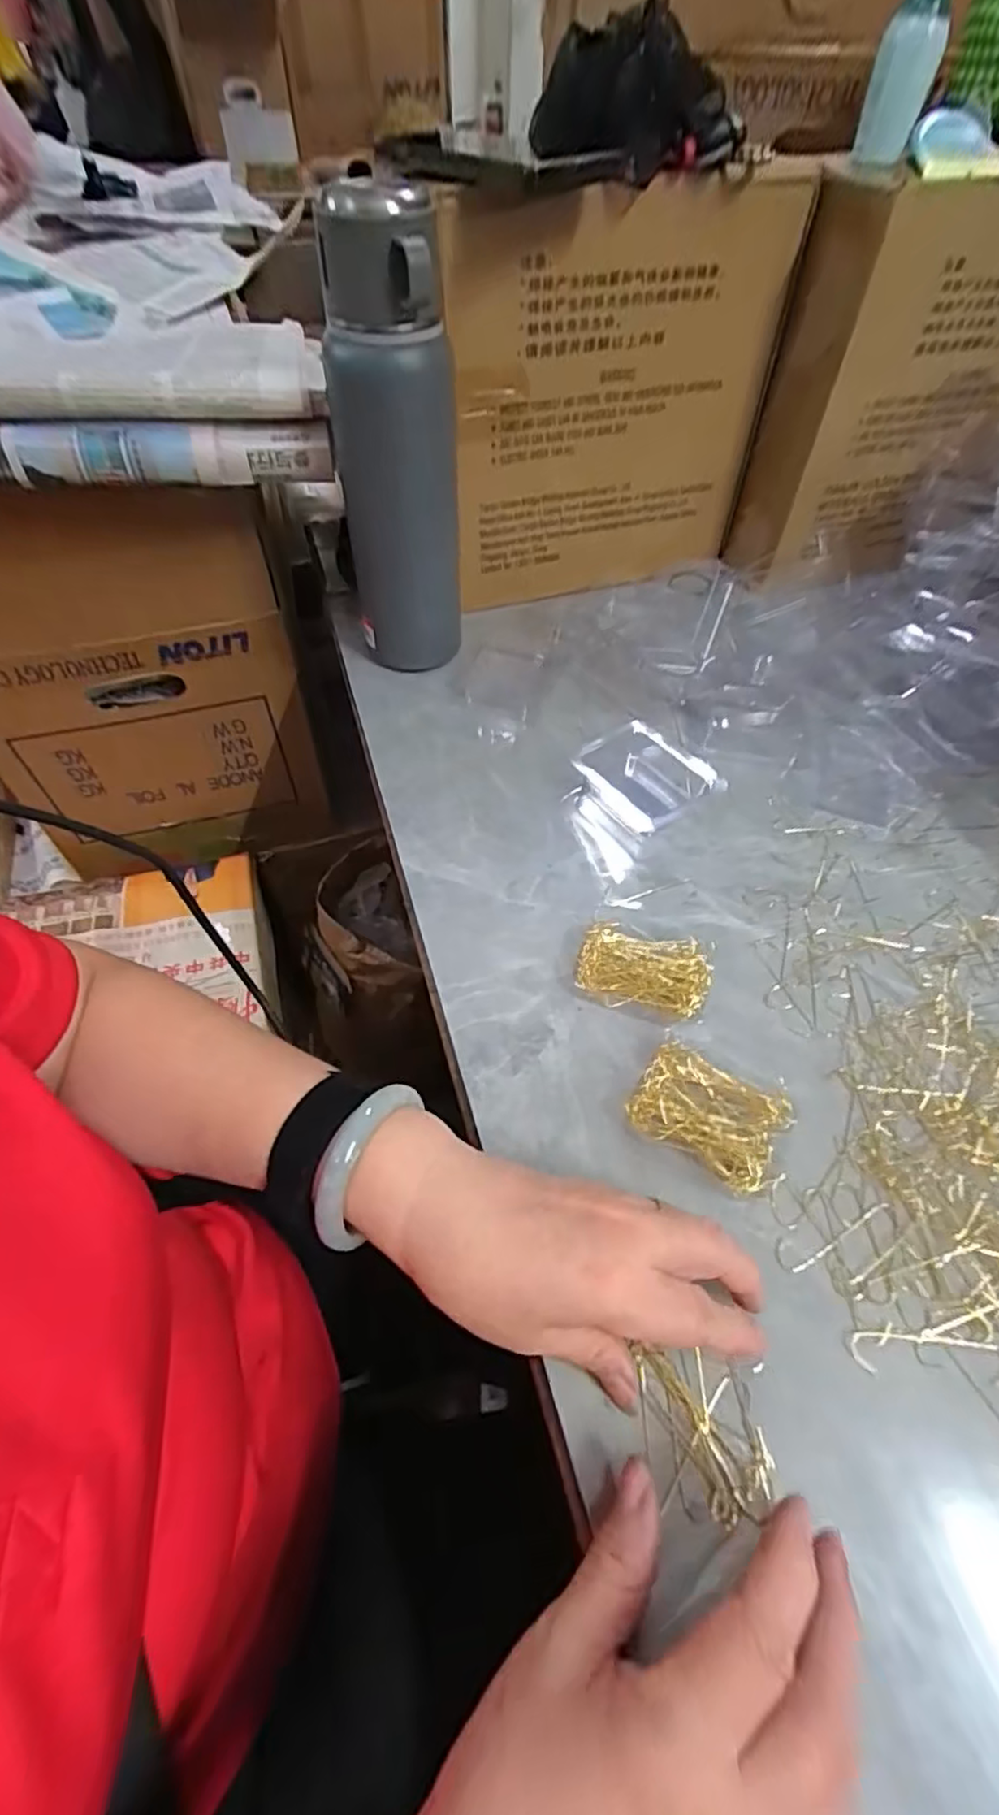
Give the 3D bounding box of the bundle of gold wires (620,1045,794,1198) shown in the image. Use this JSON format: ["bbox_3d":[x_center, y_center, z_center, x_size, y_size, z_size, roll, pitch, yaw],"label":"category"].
[{"bbox_3d":[0.102,0.104,0.324,0.069,0.018,0.048,27,57,17],"label":"bundle of gold wires"}]

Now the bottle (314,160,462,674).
[{"bbox_3d":[-0.071,-0.304,0.459,0.084,0.267,0.074,-7,54,-7],"label":"bottle"}]

